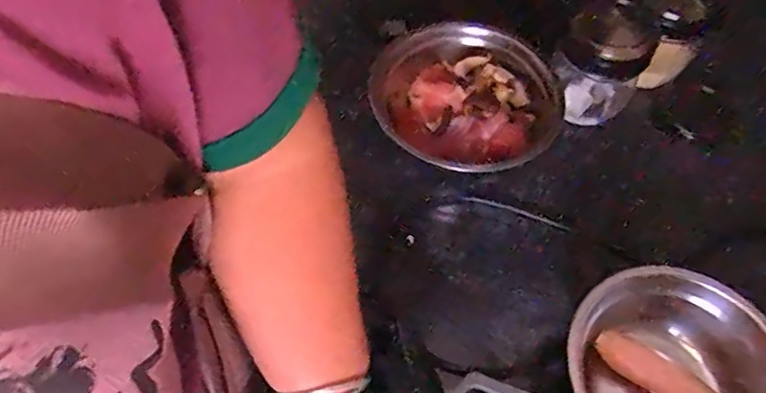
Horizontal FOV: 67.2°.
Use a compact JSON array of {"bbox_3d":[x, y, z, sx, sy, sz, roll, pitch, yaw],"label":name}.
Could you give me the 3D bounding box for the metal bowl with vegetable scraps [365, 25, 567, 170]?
[{"bbox_3d":[0.069,-0.080,0.512,0.165,0.050,0.143,23,61,11],"label":"metal bowl with vegetable scraps"}]

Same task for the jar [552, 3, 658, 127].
[{"bbox_3d":[0.193,-0.118,0.517,0.071,0.079,0.074,1,59,-2],"label":"jar"}]

